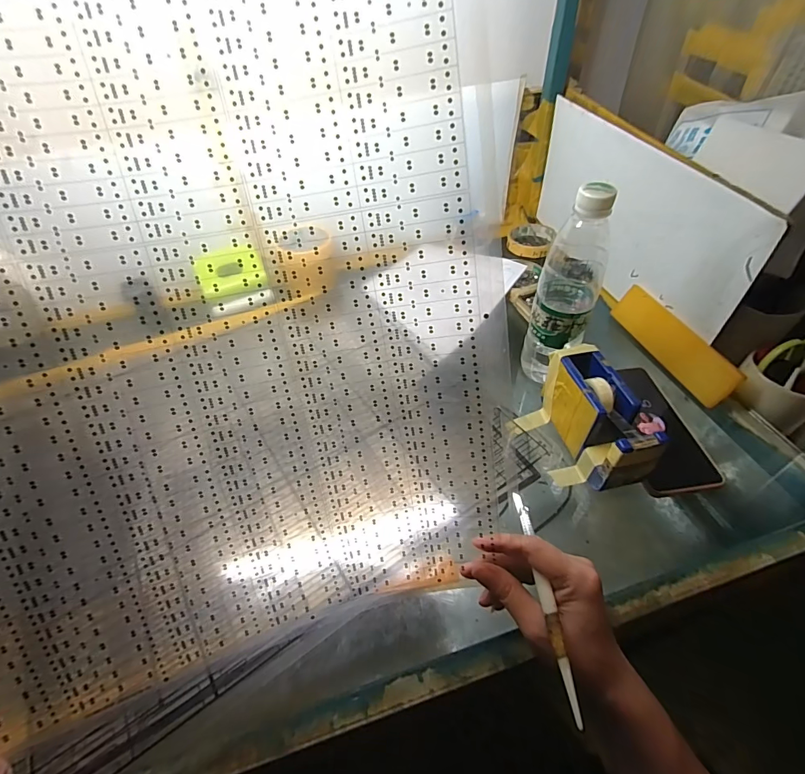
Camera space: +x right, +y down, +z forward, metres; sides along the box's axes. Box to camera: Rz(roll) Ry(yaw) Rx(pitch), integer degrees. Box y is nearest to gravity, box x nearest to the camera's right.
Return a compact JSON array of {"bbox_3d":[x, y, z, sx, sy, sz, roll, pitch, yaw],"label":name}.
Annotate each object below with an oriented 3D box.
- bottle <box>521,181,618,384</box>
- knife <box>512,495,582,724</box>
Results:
[{"bbox_3d":[0.177,-0.101,0.445,0.062,0.224,0.065,13,49,16],"label":"bottle"},{"bbox_3d":[0.102,0.149,0.298,0.008,0.008,0.153,-4,50,0],"label":"knife"}]

